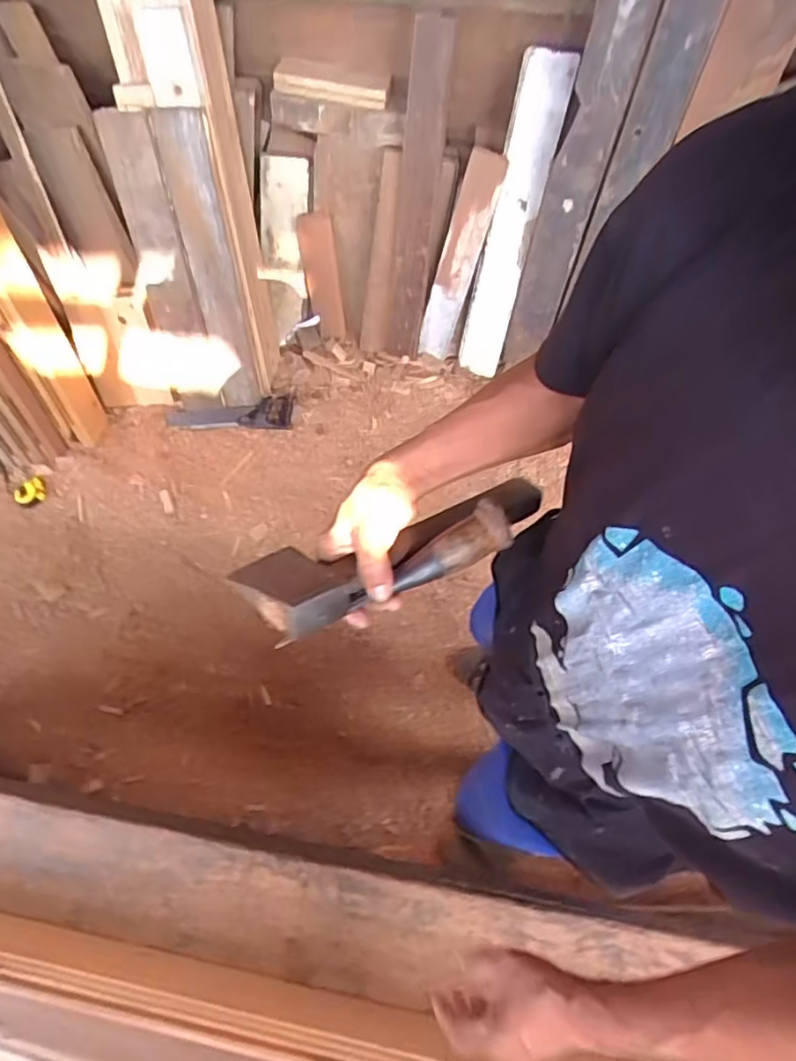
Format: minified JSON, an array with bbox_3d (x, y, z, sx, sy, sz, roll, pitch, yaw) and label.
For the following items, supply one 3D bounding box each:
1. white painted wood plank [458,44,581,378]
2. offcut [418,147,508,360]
[{"bbox_3d":[0.258,-0.692,1.476,0.104,0.700,0.076,19,46,9],"label":"white painted wood plank"},{"bbox_3d":[0.142,-0.630,1.505,0.085,0.501,0.027,7,49,-10],"label":"offcut"}]

